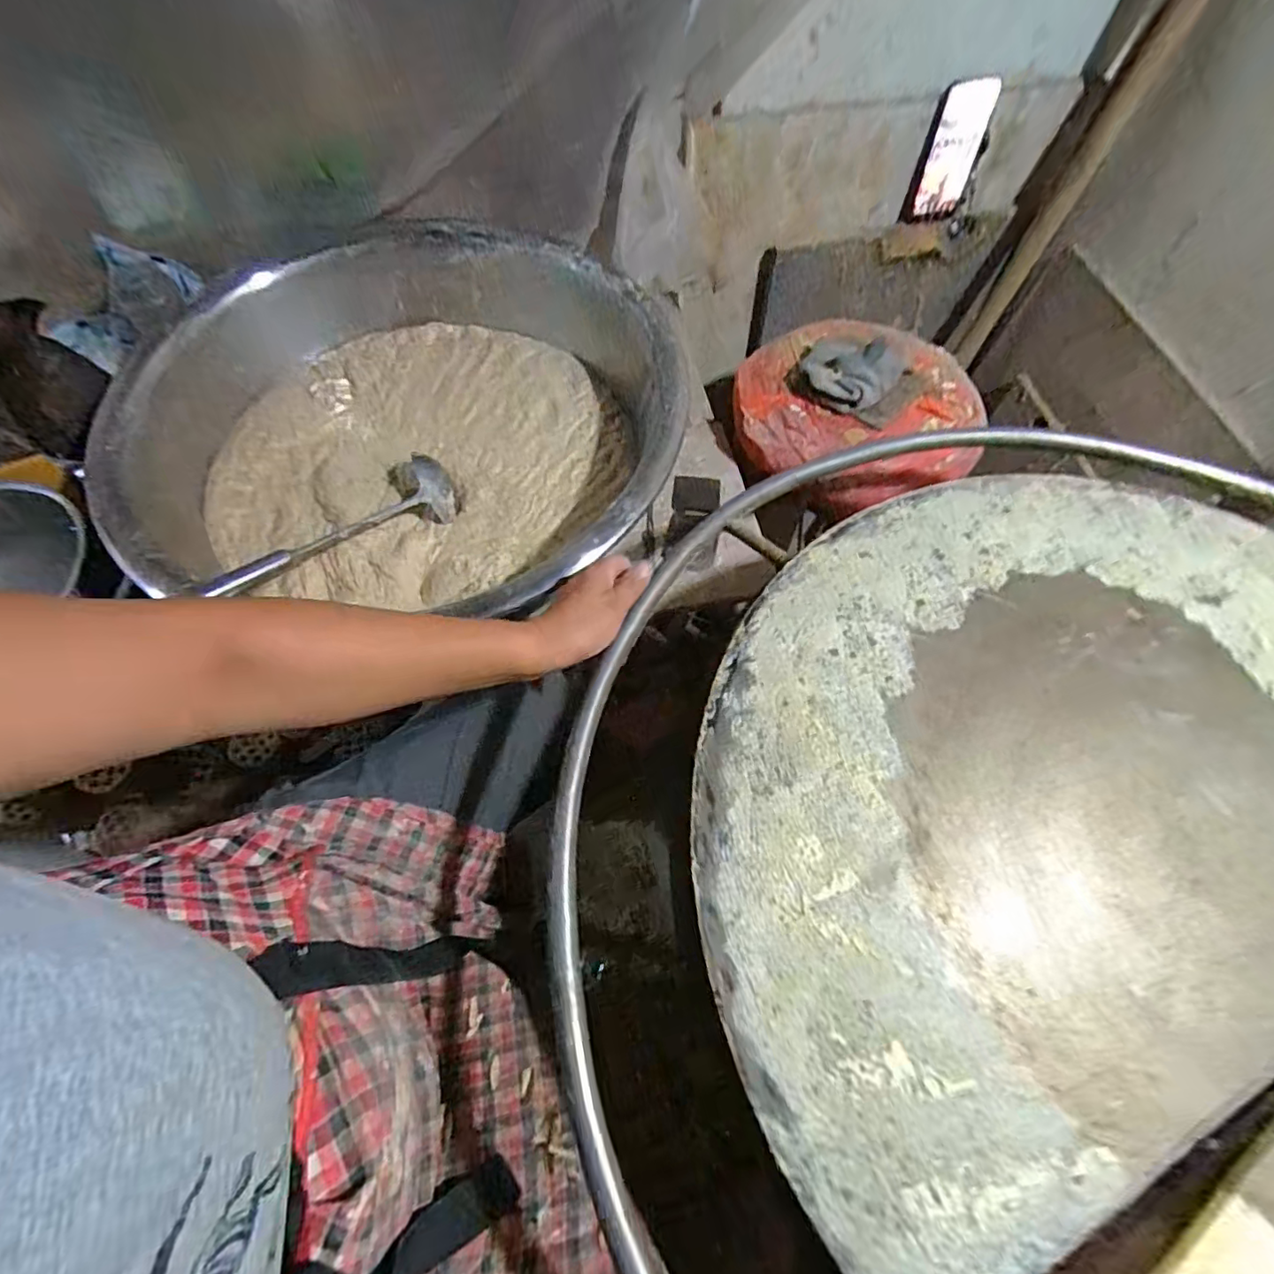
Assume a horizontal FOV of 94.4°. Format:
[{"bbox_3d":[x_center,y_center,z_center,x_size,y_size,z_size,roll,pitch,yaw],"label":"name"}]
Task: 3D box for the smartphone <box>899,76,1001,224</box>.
[{"bbox_3d":[0.439,-0.672,0.825,0.093,0.160,0.009,-14,59,-9],"label":"smartphone"}]

